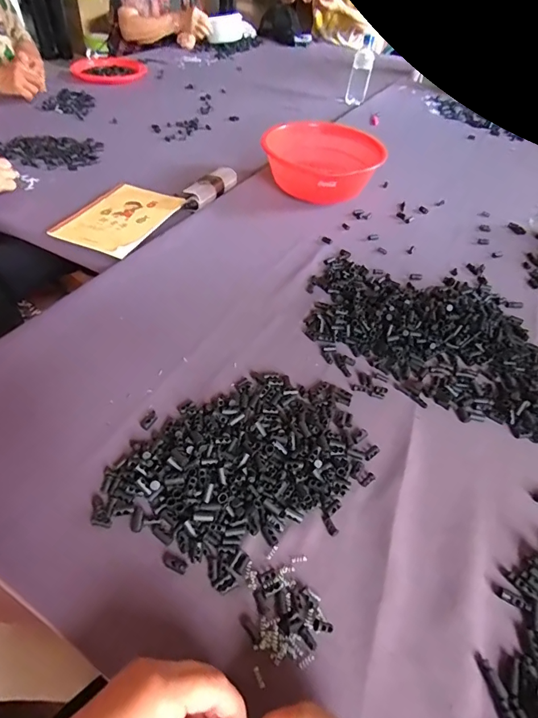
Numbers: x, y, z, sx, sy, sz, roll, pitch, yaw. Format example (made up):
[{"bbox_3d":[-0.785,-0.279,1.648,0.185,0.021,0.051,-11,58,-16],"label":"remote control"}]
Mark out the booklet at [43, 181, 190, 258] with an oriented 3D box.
[{"bbox_3d":[-0.265,-0.257,0.735,0.151,0.011,0.221,17,47,9],"label":"booklet"}]

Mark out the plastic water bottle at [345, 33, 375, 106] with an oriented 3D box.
[{"bbox_3d":[0.295,-0.922,1.301,0.063,0.170,0.063,12,48,5],"label":"plastic water bottle"}]

